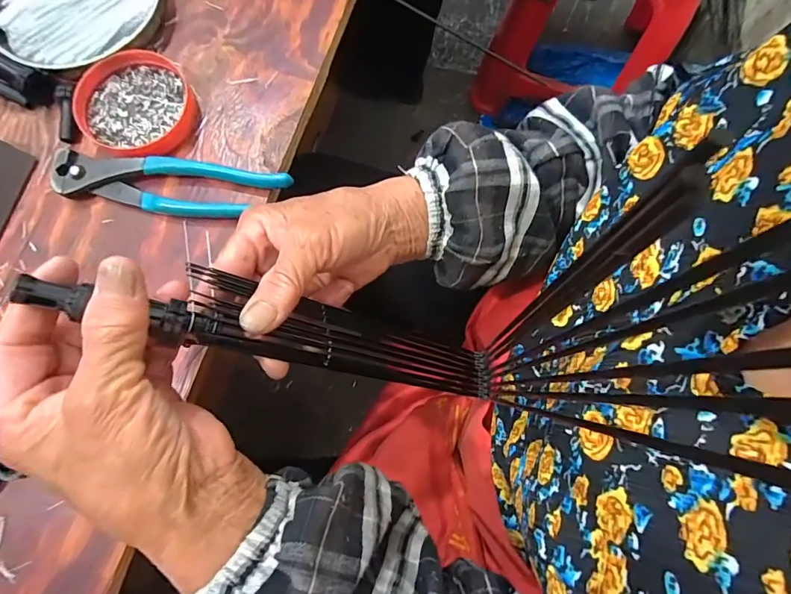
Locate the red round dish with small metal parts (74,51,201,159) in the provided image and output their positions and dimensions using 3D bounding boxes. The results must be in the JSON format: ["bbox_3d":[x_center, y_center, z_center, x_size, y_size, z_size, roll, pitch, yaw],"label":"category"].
[{"bbox_3d":[-0.188,-0.140,0.322,0.079,0.018,0.080,0,78,0],"label":"red round dish with small metal parts"}]

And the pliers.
[{"bbox_3d":[-0.159,-0.079,0.312,0.162,0.015,0.038,8,78,1],"label":"pliers"}]

